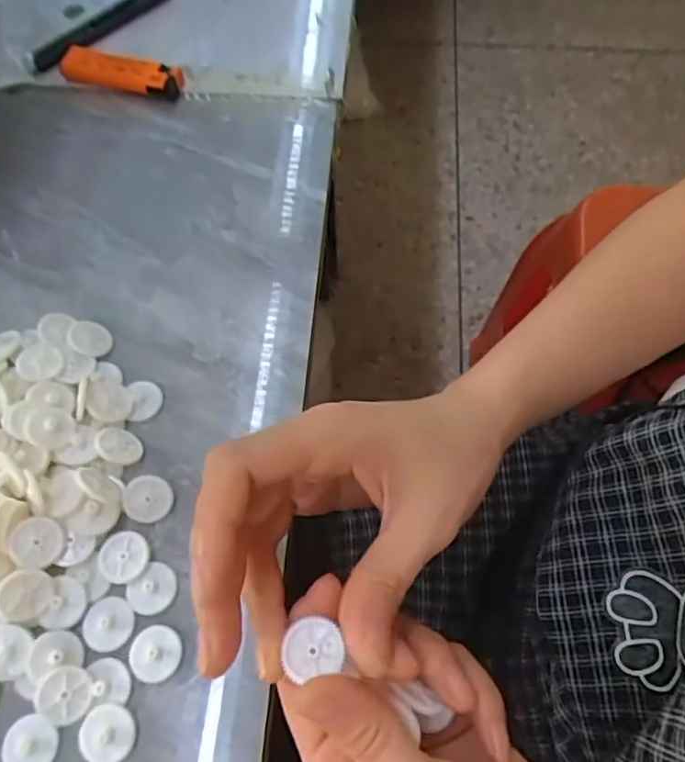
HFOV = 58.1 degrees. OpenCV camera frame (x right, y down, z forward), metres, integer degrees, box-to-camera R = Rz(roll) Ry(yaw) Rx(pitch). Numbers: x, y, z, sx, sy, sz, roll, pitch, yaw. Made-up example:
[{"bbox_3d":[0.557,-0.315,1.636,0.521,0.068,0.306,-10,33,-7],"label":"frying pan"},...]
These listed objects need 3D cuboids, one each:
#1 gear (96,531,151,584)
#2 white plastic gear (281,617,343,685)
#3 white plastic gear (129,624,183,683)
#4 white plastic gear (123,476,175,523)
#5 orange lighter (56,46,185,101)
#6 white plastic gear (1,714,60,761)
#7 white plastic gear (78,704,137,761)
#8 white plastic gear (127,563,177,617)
[{"bbox_3d":[-0.097,0.078,0.273,0.022,0.005,0.022,0,62,1],"label":"gear"},{"bbox_3d":[-0.009,0.090,0.207,0.019,0.004,0.017,1,62,1],"label":"white plastic gear"},{"bbox_3d":[-0.078,0.113,0.256,0.021,0.004,0.021,0,62,1],"label":"white plastic gear"},{"bbox_3d":[-0.089,0.054,0.284,0.022,0.004,0.021,9,83,-20],"label":"white plastic gear"},{"bbox_3d":[-0.151,-0.207,0.417,0.083,0.019,0.023,9,63,5],"label":"orange lighter"},{"bbox_3d":[-0.123,0.143,0.242,0.022,0.007,0.021,5,62,3],"label":"white plastic gear"},{"bbox_3d":[-0.093,0.140,0.244,0.021,0.005,0.021,15,63,8],"label":"white plastic gear"},{"bbox_3d":[-0.083,0.091,0.267,0.022,0.004,0.018,-41,69,-19],"label":"white plastic gear"}]

